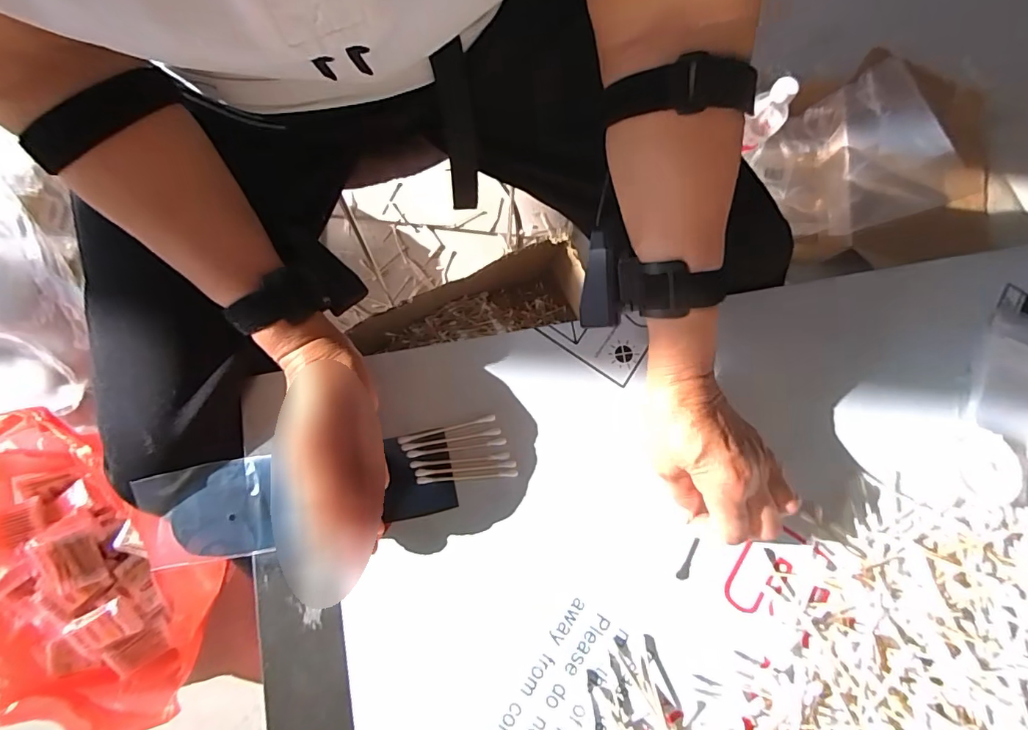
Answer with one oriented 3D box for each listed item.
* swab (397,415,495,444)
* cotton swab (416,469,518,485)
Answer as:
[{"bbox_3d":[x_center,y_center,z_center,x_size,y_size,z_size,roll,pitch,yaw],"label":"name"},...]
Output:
[{"bbox_3d":[-0.050,0.048,0.373,0.073,0.004,0.005,-14,78,-4],"label":"swab"},{"bbox_3d":[-0.034,0.082,0.367,0.072,0.004,0.005,-4,78,-2],"label":"cotton swab"}]

